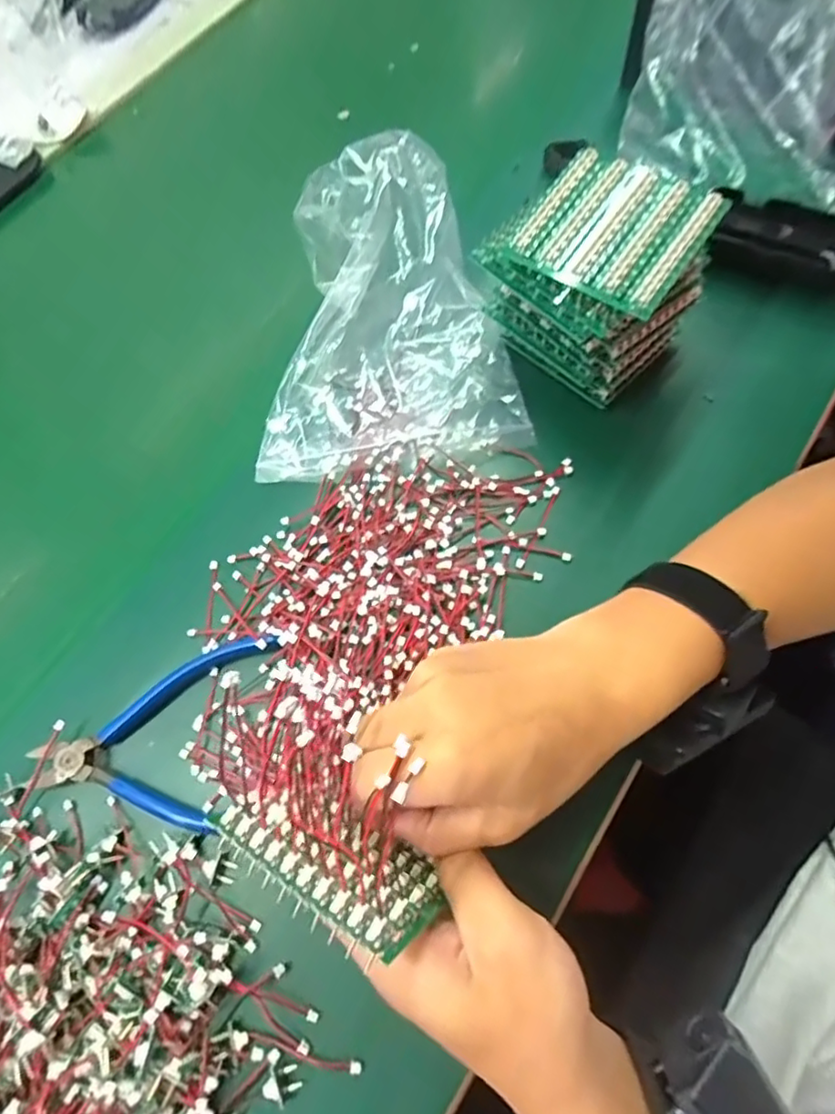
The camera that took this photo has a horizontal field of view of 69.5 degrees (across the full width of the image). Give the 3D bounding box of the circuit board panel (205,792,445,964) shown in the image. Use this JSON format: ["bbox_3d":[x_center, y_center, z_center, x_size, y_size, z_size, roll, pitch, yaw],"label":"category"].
[{"bbox_3d":[-0.029,0.114,0.234,0.079,0.068,0.008,27,93,22],"label":"circuit board panel"}]

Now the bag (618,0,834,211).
[{"bbox_3d":[0.237,-0.358,0.418,0.154,0.102,0.174,12,69,11],"label":"bag"}]

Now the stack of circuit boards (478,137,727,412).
[{"bbox_3d":[0.099,-0.158,0.354,0.102,0.100,0.083,38,75,19],"label":"stack of circuit boards"}]

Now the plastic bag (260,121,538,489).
[{"bbox_3d":[-0.032,-0.170,0.391,0.162,0.063,0.207,-10,68,-1],"label":"plastic bag"}]

